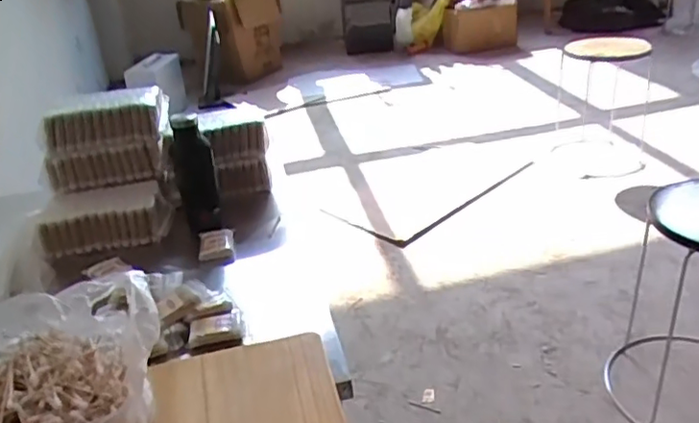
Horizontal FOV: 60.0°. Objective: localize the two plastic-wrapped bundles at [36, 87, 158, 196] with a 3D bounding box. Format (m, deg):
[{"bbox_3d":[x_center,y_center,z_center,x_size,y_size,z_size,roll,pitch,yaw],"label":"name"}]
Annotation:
[{"bbox_3d":[-0.461,-0.141,1.170,0.225,0.158,0.114,-8,28,-1],"label":"two plastic-wrapped bundles"}]

